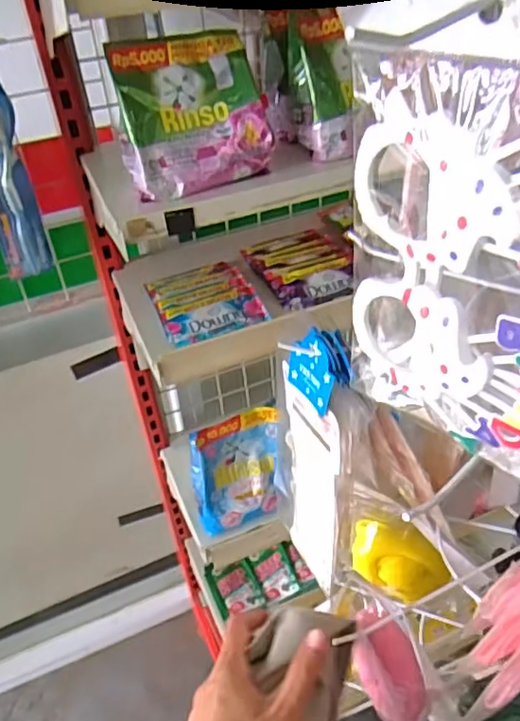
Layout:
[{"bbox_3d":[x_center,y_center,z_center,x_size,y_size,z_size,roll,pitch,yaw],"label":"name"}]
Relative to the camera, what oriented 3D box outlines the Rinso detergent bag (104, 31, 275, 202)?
[{"bbox_3d":[-0.069,-0.236,0.591,0.140,0.137,0.048,-17,6,-7],"label":"Rinso detergent bag"}]

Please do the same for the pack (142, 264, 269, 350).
[{"bbox_3d":[-0.067,-0.074,0.727,0.112,0.018,0.144,-16,42,-14],"label":"pack"}]

